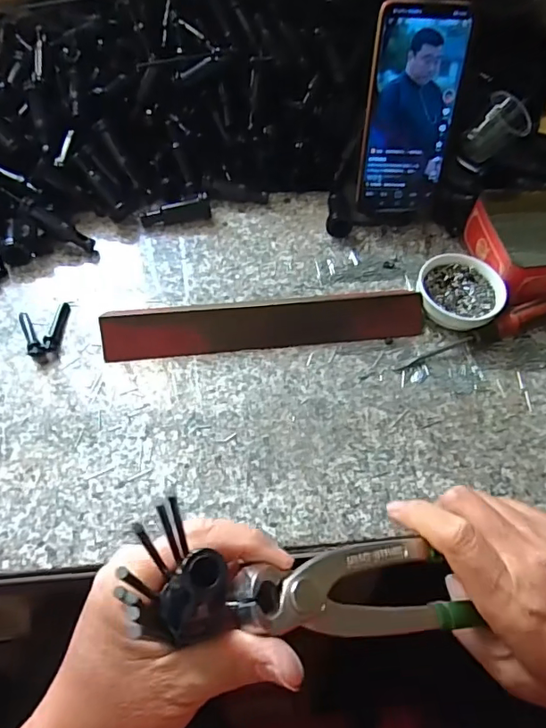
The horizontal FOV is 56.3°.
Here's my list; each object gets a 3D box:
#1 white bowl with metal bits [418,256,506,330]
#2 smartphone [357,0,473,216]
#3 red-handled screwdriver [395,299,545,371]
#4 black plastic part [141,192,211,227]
[{"bbox_3d":[0.159,-0.061,0.442,0.070,0.028,0.067,2,56,-3],"label":"white bowl with metal bits"},{"bbox_3d":[0.118,-0.214,0.441,0.074,0.164,0.011,-1,35,-5],"label":"smartphone"},{"bbox_3d":[0.175,-0.024,0.431,0.143,0.018,0.019,-22,60,-3],"label":"red-handled screwdriver"},{"bbox_3d":[-0.091,-0.143,0.482,0.064,0.025,0.013,-8,57,-9],"label":"black plastic part"}]

